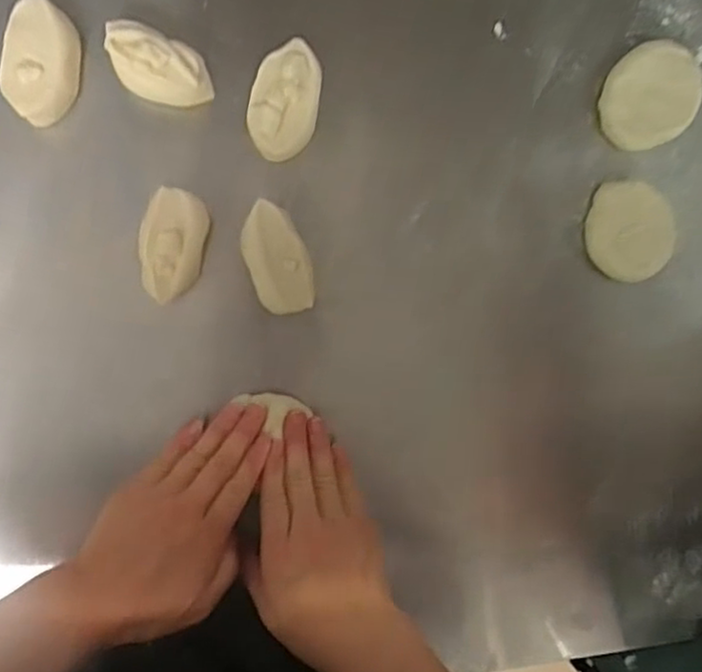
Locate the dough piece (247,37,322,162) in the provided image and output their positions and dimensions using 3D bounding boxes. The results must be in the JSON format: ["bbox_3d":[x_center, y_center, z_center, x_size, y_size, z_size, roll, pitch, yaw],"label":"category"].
[{"bbox_3d":[-0.044,-0.157,0.449,0.043,0.027,0.075,14,92,-9],"label":"dough piece"}]

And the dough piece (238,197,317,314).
[{"bbox_3d":[-0.050,-0.052,0.455,0.040,0.014,0.074,-20,97,-6],"label":"dough piece"}]

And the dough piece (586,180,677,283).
[{"bbox_3d":[0.203,-0.076,0.491,0.057,0.023,0.070,-3,95,-8],"label":"dough piece"}]

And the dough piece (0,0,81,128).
[{"bbox_3d":[-0.196,-0.173,0.432,0.040,0.034,0.072,6,93,-9],"label":"dough piece"}]

